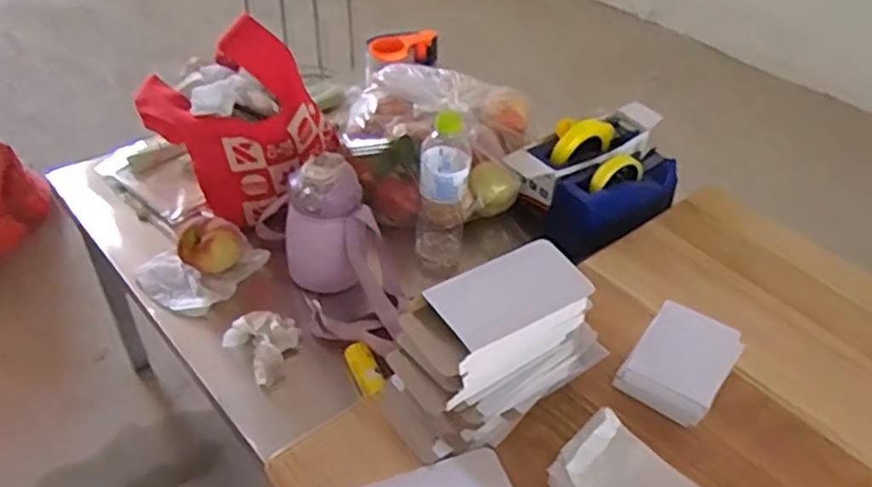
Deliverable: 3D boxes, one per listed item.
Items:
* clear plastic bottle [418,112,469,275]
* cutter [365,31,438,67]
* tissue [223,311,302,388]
[{"bbox_3d":[0.009,-0.065,0.916,0.069,0.233,0.065,4,41,-1],"label":"clear plastic bottle"},{"bbox_3d":[-0.067,-0.403,1.398,0.146,0.069,0.057,-1,41,-6],"label":"cutter"},{"bbox_3d":[-0.207,0.117,0.827,0.088,0.028,0.079,33,48,29],"label":"tissue"}]

